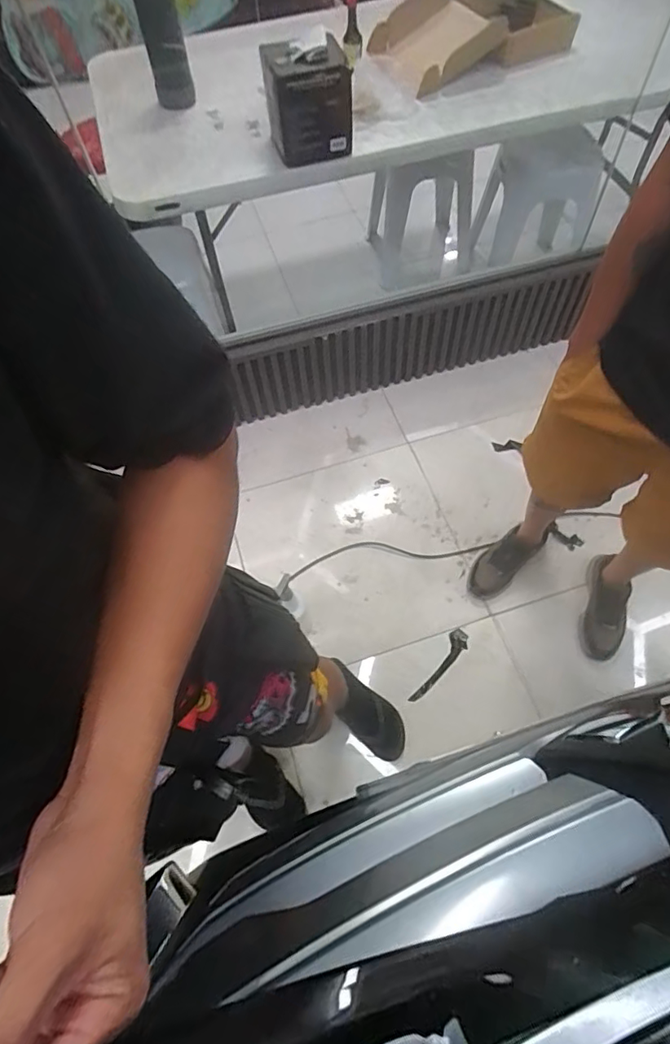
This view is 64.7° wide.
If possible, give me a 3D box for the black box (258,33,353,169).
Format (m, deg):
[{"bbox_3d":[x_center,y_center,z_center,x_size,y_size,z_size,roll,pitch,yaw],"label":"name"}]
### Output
[{"bbox_3d":[-0.055,-0.903,1.146,0.179,0.176,0.140,-7,62,0],"label":"black box"}]

